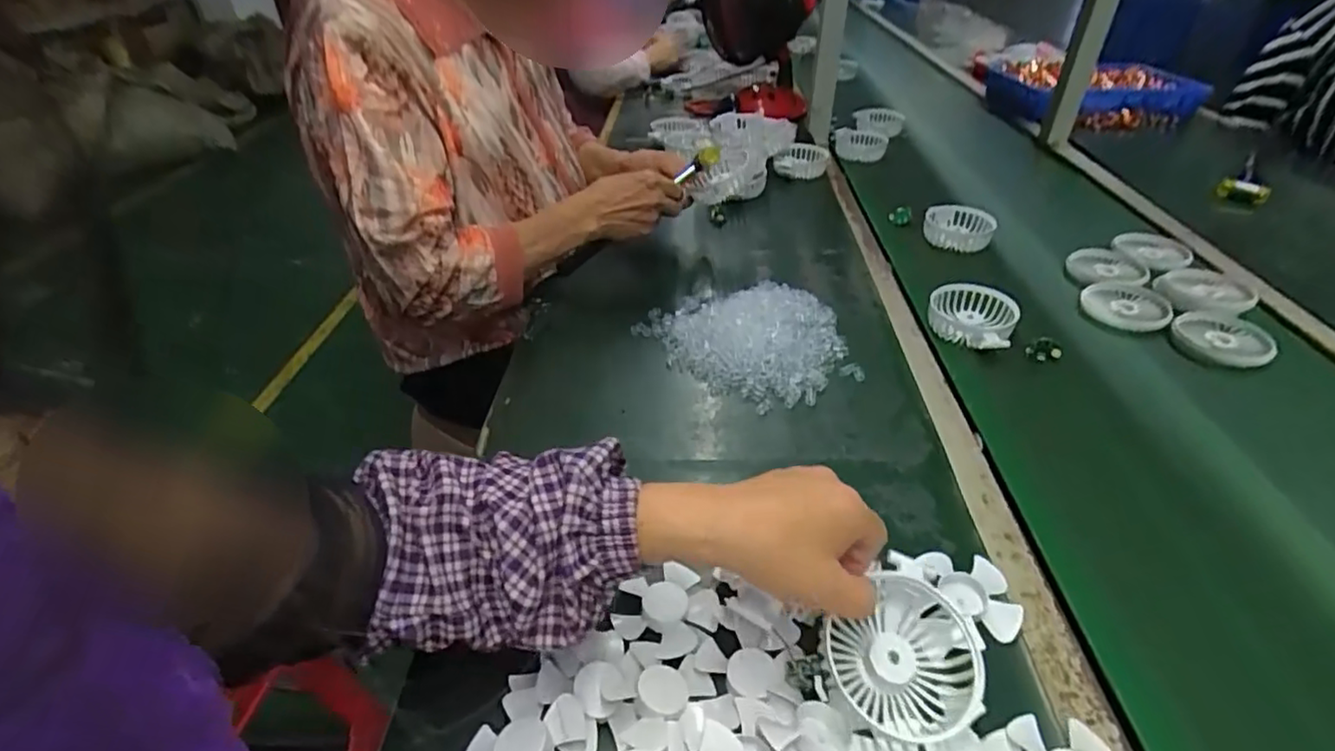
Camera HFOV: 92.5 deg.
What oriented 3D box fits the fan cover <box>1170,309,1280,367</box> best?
[{"bbox_3d":[0.621,-0.041,0.717,0.091,0.021,0.091,-28,45,-31],"label":"fan cover"}]

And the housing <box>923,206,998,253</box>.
[{"bbox_3d":[0.417,-0.213,0.922,0.099,0.036,0.089,15,40,19],"label":"housing"}]

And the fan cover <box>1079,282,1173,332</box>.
[{"bbox_3d":[0.550,-0.086,0.772,0.091,0.014,0.095,16,41,21],"label":"fan cover"}]

